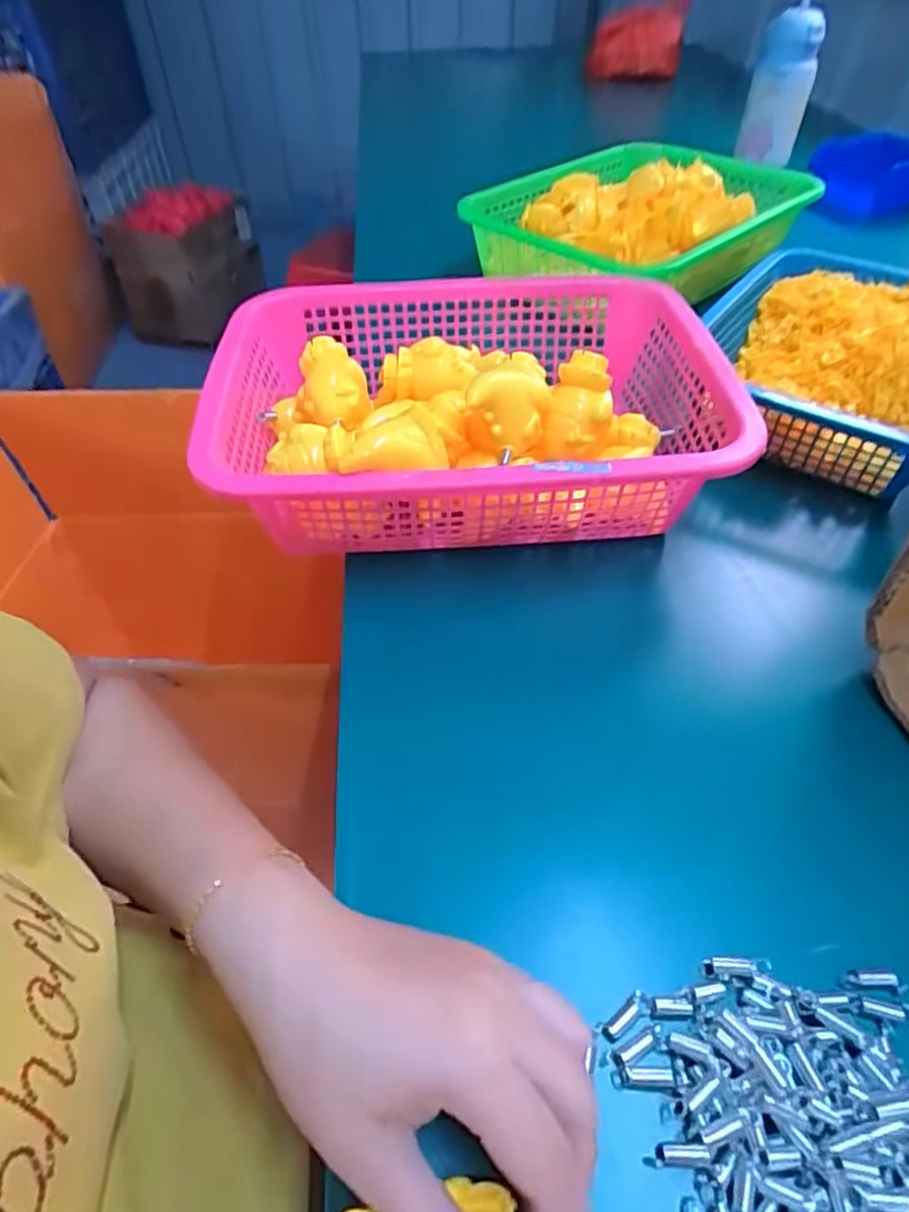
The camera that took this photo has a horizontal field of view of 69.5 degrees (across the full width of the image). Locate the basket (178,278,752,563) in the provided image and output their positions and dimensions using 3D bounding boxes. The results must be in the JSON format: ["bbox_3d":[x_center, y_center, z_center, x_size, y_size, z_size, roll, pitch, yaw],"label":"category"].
[{"bbox_3d":[0.007,-0.150,0.480,0.329,0.099,0.266,-5,48,-3],"label":"basket"}]

